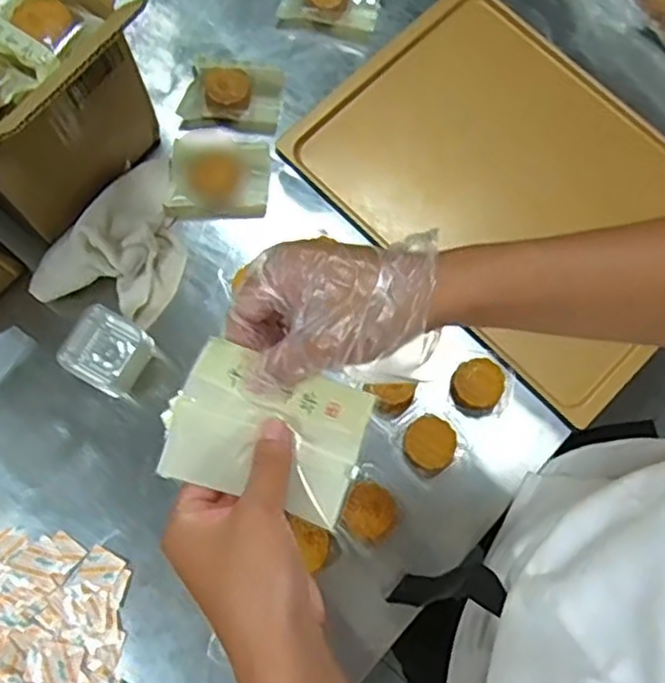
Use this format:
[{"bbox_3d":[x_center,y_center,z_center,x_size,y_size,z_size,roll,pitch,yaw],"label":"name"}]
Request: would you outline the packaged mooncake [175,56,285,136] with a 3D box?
[{"bbox_3d":[-0.108,-0.268,0.740,0.103,0.035,0.076,6,76,0],"label":"packaged mooncake"}]

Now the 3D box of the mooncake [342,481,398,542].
[{"bbox_3d":[0.035,0.155,0.626,0.048,0.018,0.047,0,76,-2],"label":"mooncake"}]

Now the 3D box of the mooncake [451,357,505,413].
[{"bbox_3d":[0.140,0.042,0.662,0.045,0.022,0.048,0,76,-2],"label":"mooncake"}]

